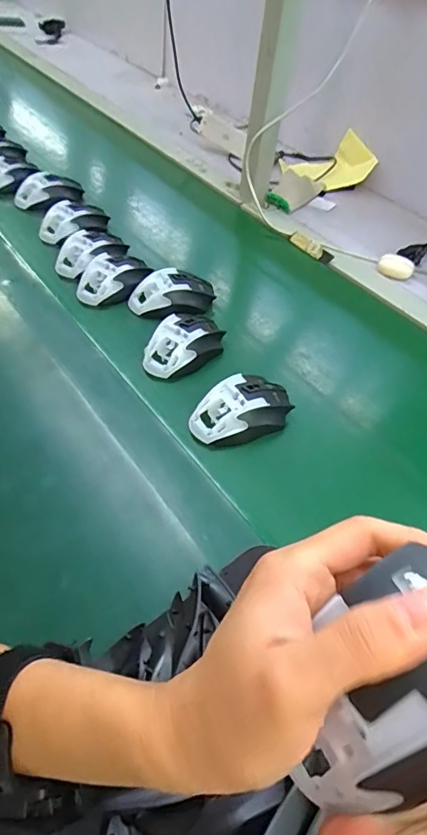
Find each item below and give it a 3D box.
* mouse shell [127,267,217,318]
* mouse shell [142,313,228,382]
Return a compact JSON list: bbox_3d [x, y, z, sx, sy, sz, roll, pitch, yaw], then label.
[{"bbox_3d":[-0.056,-0.165,0.639,0.111,0.037,0.065,-17,52,-20],"label":"mouse shell"},{"bbox_3d":[-0.035,-0.089,0.572,0.109,0.038,0.064,-31,58,-29],"label":"mouse shell"}]

